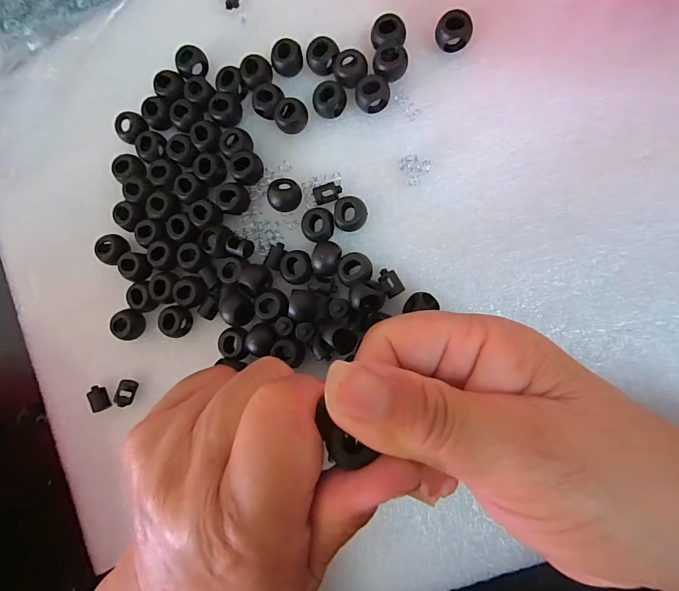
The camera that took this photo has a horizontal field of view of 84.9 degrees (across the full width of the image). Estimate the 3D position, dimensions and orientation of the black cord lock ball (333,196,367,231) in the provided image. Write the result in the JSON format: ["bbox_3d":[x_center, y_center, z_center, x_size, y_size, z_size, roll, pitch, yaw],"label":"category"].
[{"bbox_3d":[0.006,-0.042,0.194,0.016,0.013,0.017,-1,87,9],"label":"black cord lock ball"}]

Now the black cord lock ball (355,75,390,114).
[{"bbox_3d":[0.017,-0.105,0.194,0.018,0.011,0.015,-13,85,8],"label":"black cord lock ball"}]

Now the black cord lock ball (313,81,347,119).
[{"bbox_3d":[-0.005,-0.105,0.199,0.014,0.012,0.018,38,93,9],"label":"black cord lock ball"}]

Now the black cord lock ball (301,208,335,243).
[{"bbox_3d":[-0.011,-0.037,0.195,0.017,0.011,0.017,-1,87,9],"label":"black cord lock ball"}]

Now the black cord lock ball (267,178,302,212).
[{"bbox_3d":[-0.029,-0.053,0.199,0.016,0.012,0.016,-1,87,9],"label":"black cord lock ball"}]

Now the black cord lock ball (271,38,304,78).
[{"bbox_3d":[-0.029,-0.130,0.204,0.017,0.012,0.014,-23,83,7],"label":"black cord lock ball"}]

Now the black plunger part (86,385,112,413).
[{"bbox_3d":[-0.139,0.059,0.214,0.006,0.007,0.015,-25,83,7],"label":"black plunger part"}]

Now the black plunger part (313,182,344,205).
[{"bbox_3d":[-0.006,-0.054,0.198,0.014,0.008,0.009,-16,84,8],"label":"black plunger part"}]

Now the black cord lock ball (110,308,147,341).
[{"bbox_3d":[-0.120,0.017,0.213,0.013,0.014,0.017,-8,86,9],"label":"black cord lock ball"}]

